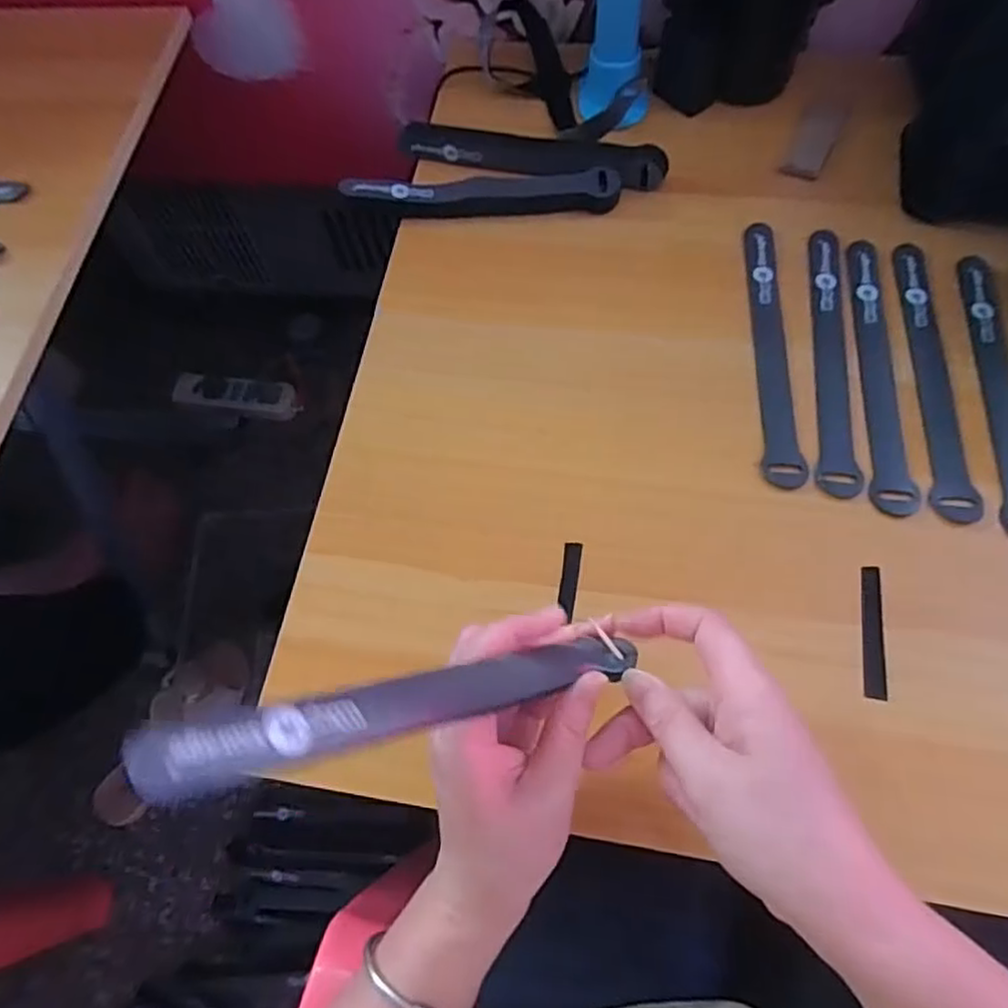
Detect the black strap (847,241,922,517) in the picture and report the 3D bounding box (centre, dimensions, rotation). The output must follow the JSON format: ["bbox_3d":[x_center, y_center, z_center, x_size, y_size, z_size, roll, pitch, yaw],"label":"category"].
[{"bbox_3d":[0.235,-0.088,0.419,0.025,0.004,0.206,7,63,6],"label":"black strap"}]

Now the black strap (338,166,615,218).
[{"bbox_3d":[-0.017,-0.231,0.499,0.199,0.020,0.030,1,63,4],"label":"black strap"}]

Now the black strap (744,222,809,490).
[{"bbox_3d":[0.173,-0.103,0.431,0.023,0.004,0.206,4,63,5],"label":"black strap"}]

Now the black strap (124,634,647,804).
[{"bbox_3d":[-0.026,0.070,0.238,0.192,0.020,0.021,-1,55,-40],"label":"black strap"}]

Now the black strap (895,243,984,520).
[{"bbox_3d":[0.266,-0.082,0.415,0.025,0.005,0.204,6,63,6],"label":"black strap"}]

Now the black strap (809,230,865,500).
[{"bbox_3d":[0.208,-0.097,0.425,0.021,0.004,0.204,7,63,7],"label":"black strap"}]

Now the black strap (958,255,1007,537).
[{"bbox_3d":[0.302,-0.073,0.406,0.023,0.004,0.207,7,63,7],"label":"black strap"}]

